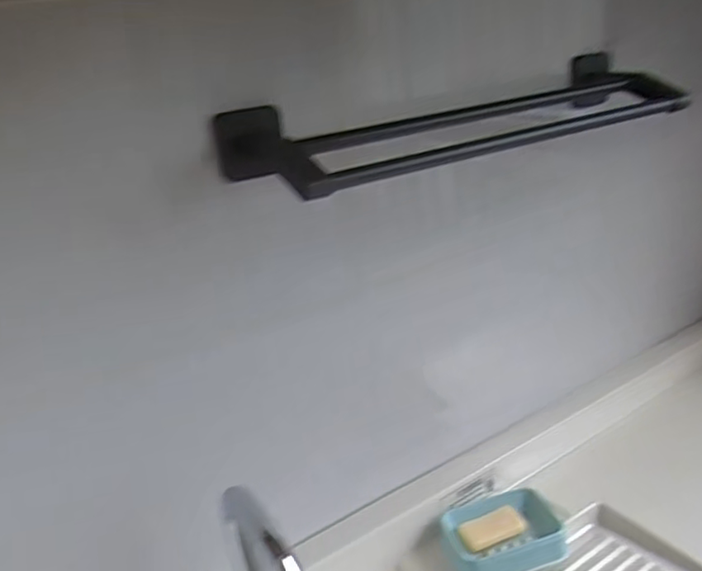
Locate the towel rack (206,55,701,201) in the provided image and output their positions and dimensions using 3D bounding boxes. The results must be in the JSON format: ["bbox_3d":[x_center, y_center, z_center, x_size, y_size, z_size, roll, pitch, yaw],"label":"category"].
[{"bbox_3d":[0.118,-0.158,0.589,0.461,0.070,0.133,-19,26,-25],"label":"towel rack"}]

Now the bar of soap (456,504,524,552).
[{"bbox_3d":[0.162,0.278,0.718,0.075,0.013,0.037,-13,24,-13],"label":"bar of soap"}]

